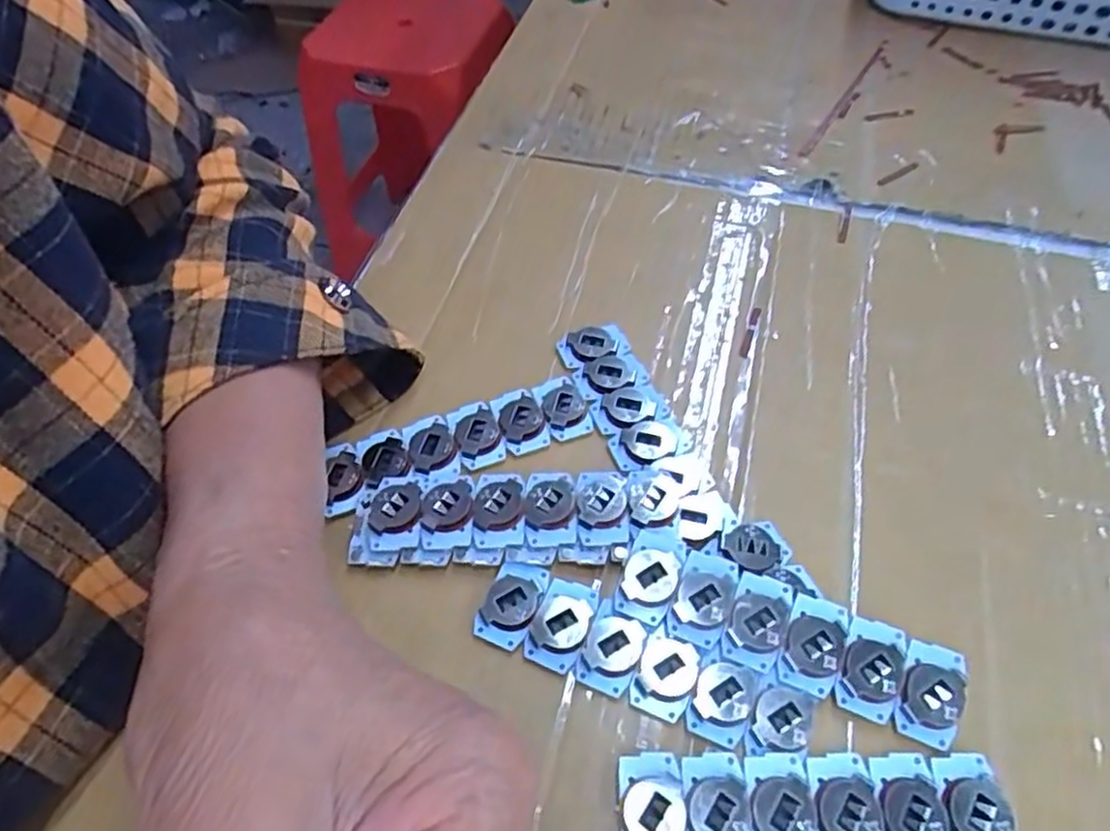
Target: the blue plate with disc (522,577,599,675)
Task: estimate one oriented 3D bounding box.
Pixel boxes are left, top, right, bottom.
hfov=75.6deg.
[{"bbox_3d":[0.002,0.068,0.234,0.018,0.005,0.029,16,54,12],"label":"blue plate with disc"}]

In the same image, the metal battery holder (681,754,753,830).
[{"bbox_3d":[0.046,0.110,0.200,0.018,0.004,0.029,2,53,2],"label":"metal battery holder"}]

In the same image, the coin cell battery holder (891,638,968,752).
[{"bbox_3d":[0.114,0.084,0.217,0.019,0.007,0.028,21,55,15],"label":"coin cell battery holder"}]

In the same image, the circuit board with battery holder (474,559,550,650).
[{"bbox_3d":[-0.014,0.062,0.237,0.018,0.004,0.029,19,55,14],"label":"circuit board with battery holder"}]

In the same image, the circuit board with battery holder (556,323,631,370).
[{"bbox_3d":[0.016,-0.031,0.304,0.028,0.004,0.019,-16,54,-12],"label":"circuit board with battery holder"}]

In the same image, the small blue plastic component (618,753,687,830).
[{"bbox_3d":[0.027,0.111,0.200,0.017,0.008,0.029,1,53,1],"label":"small blue plastic component"}]

